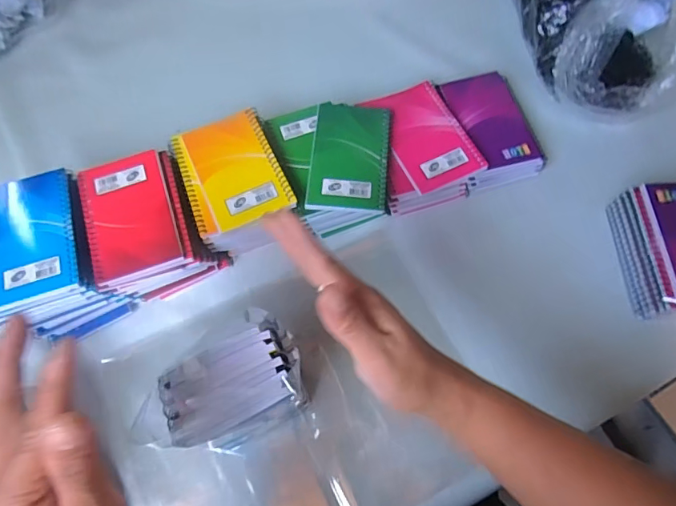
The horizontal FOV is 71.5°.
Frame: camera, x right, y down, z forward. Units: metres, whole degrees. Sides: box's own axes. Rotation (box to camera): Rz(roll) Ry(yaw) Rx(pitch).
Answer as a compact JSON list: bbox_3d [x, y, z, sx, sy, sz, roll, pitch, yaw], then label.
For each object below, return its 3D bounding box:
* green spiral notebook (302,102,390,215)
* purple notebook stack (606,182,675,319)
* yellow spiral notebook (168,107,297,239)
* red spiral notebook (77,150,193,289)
[{"bbox_3d":[0.013,-0.105,0.504,0.080,0.012,0.132,4,69,4],"label":"green spiral notebook"},{"bbox_3d":[0.344,-0.003,0.475,0.094,0.069,0.131,-2,69,1],"label":"purple notebook stack"},{"bbox_3d":[-0.110,-0.085,0.485,0.099,0.010,0.127,-22,70,-6],"label":"yellow spiral notebook"},{"bbox_3d":[-0.200,-0.038,0.459,0.088,0.010,0.132,-18,69,-5],"label":"red spiral notebook"}]

